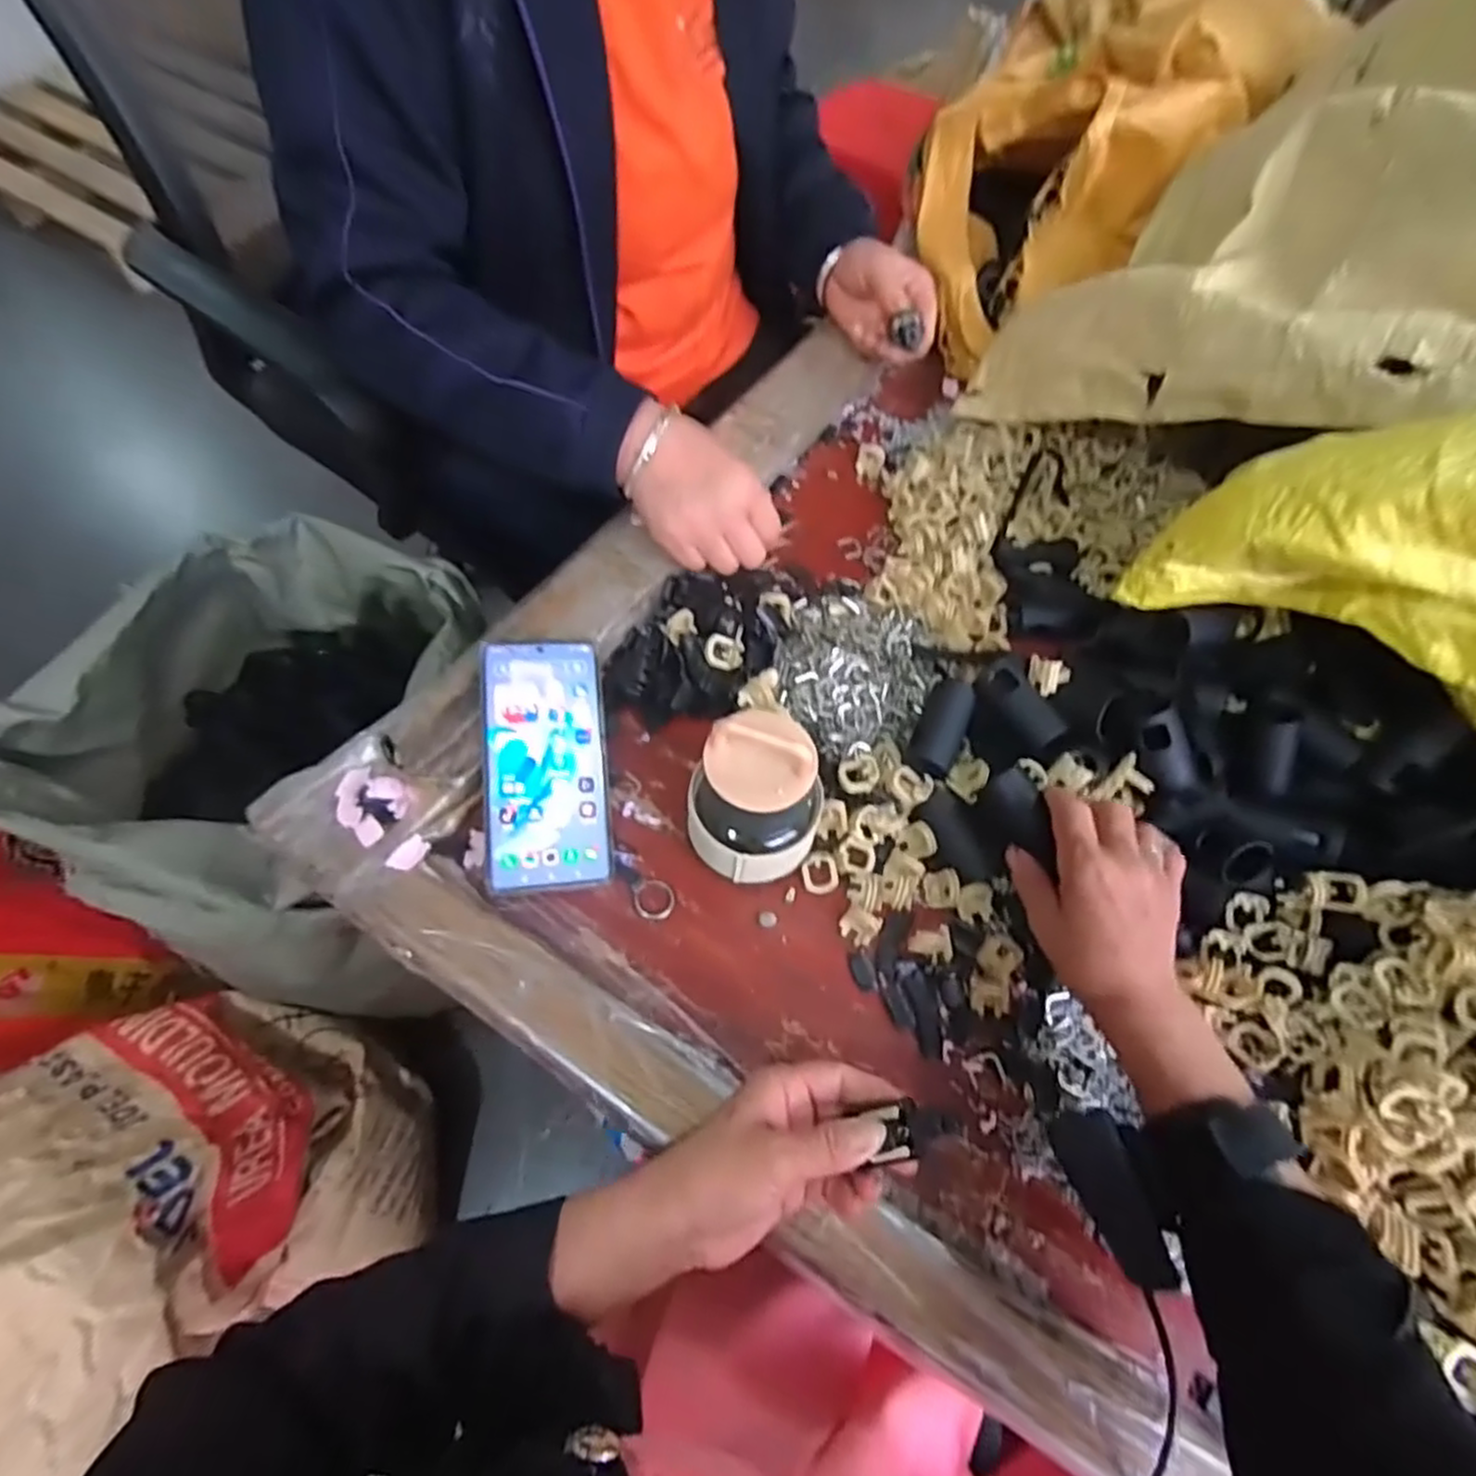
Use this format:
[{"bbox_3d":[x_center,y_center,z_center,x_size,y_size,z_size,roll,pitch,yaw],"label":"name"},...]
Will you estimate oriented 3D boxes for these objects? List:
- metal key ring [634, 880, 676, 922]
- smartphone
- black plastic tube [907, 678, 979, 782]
[{"bbox_3d":[-0.052,0.101,0.462,0.026,0.004,0.024,1,62,-1],"label":"metal key ring"},{"bbox_3d":[-0.124,0.013,0.479,0.074,0.007,0.165,-3,75,-14],"label":"smartphone"},{"bbox_3d":[0.136,-0.007,0.494,0.029,0.027,0.070,23,64,11],"label":"black plastic tube"}]

